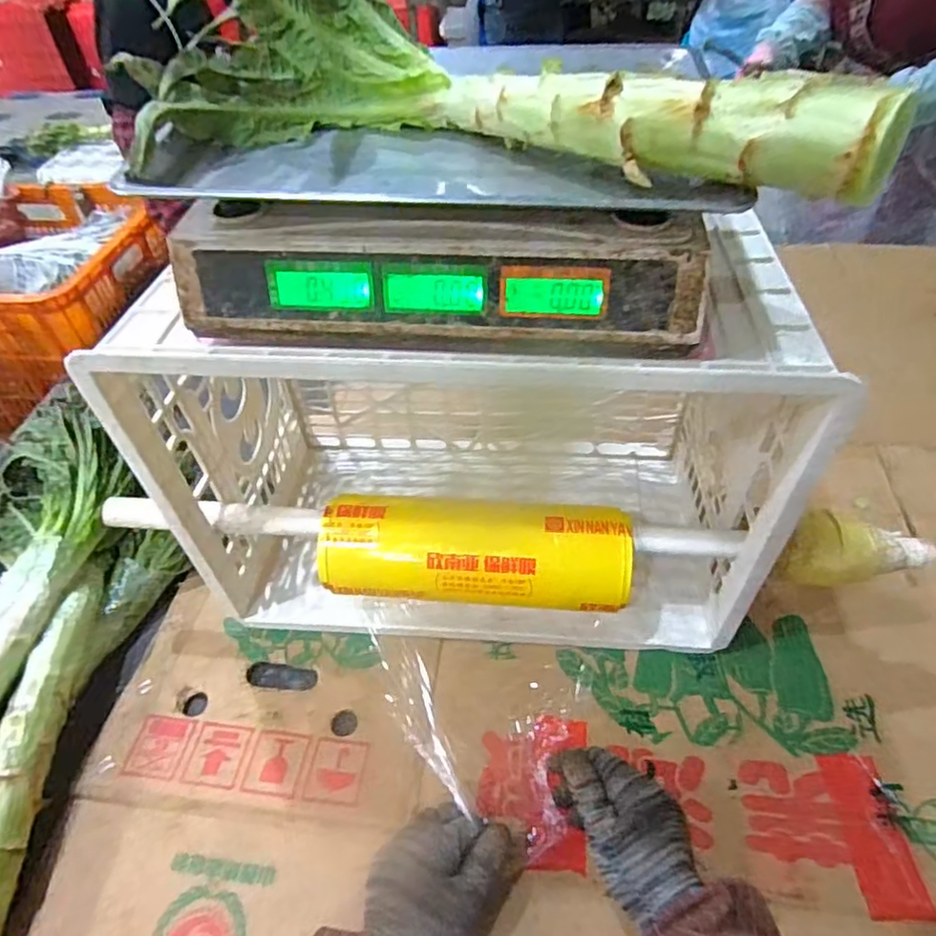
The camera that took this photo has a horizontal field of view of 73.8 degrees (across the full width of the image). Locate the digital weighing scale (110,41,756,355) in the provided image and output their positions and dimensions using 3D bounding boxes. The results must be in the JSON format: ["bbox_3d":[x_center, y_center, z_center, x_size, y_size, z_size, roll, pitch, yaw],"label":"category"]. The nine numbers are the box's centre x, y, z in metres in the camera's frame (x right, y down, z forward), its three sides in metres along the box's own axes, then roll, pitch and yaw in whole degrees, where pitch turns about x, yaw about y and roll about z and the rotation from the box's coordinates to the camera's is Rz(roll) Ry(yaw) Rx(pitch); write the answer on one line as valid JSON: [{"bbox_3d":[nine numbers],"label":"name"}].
[{"bbox_3d":[-0.011,-0.215,0.460,0.320,0.100,0.320,4,47,6],"label":"digital weighing scale"}]

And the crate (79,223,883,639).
[{"bbox_3d":[0.007,-0.035,0.586,0.484,0.346,0.258,3,47,5],"label":"crate"}]

